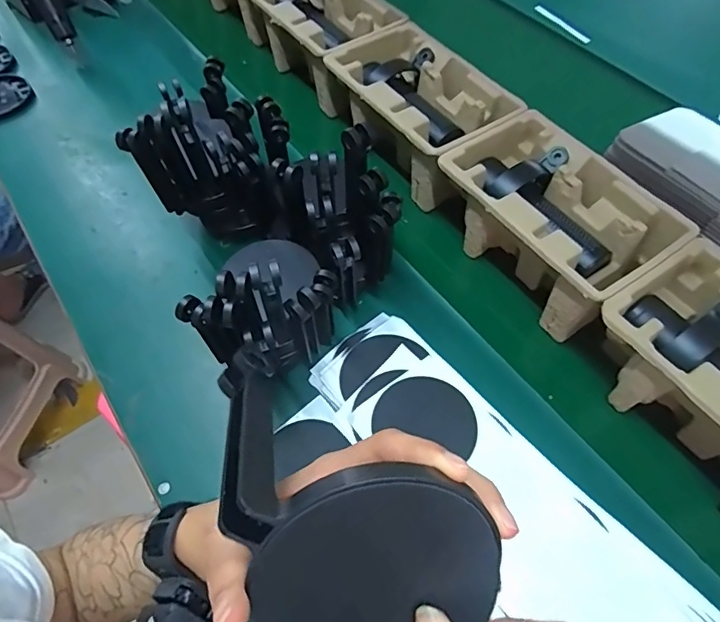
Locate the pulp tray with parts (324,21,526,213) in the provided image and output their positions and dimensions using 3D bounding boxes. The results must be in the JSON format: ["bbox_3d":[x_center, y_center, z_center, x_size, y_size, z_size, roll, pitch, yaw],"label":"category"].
[{"bbox_3d":[0.072,-0.255,0.630,0.144,0.097,0.227,-30,64,-18],"label":"pulp tray with parts"}]

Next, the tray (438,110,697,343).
[{"bbox_3d":[0.202,-0.096,0.536,0.147,0.096,0.226,-28,64,-18],"label":"tray"}]

